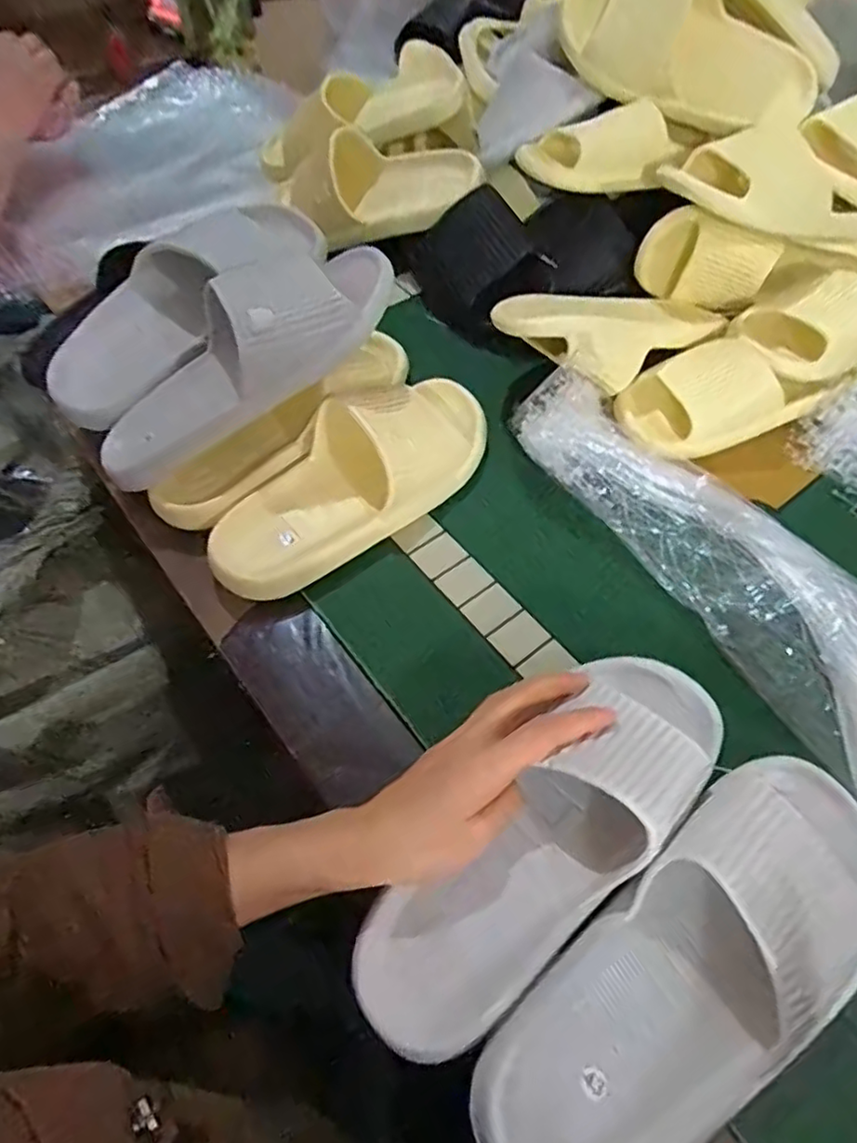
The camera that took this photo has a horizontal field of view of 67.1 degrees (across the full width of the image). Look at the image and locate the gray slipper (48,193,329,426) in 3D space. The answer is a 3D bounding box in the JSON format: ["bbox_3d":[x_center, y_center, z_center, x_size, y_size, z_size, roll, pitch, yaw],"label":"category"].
[{"bbox_3d":[-0.205,-0.225,0.539,0.262,0.088,0.103,-38,62,-3],"label":"gray slipper"}]

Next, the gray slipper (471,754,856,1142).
[{"bbox_3d":[0.144,0.196,0.319,0.276,0.064,0.105,-36,63,-22],"label":"gray slipper"}]

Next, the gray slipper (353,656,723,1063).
[{"bbox_3d":[0.071,0.144,0.361,0.262,0.061,0.086,-41,65,-15],"label":"gray slipper"}]

